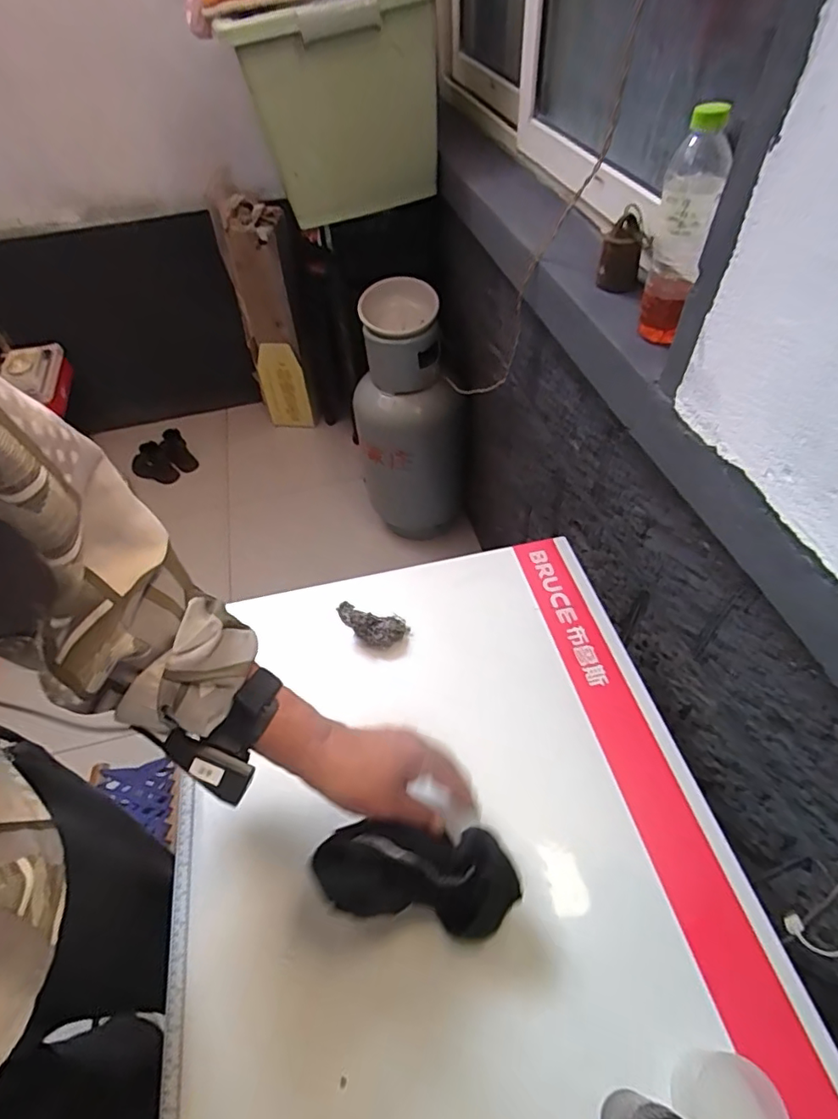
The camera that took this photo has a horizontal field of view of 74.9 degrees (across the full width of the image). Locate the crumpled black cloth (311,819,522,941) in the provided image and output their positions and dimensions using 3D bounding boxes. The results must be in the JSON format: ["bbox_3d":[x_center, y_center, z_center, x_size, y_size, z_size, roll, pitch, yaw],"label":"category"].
[{"bbox_3d":[-0.002,0.260,0.451,0.163,0.051,0.068,17,51,-12],"label":"crumpled black cloth"}]

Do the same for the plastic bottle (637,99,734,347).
[{"bbox_3d":[0.288,-0.356,0.601,0.061,0.215,0.065,17,55,17],"label":"plastic bottle"}]

